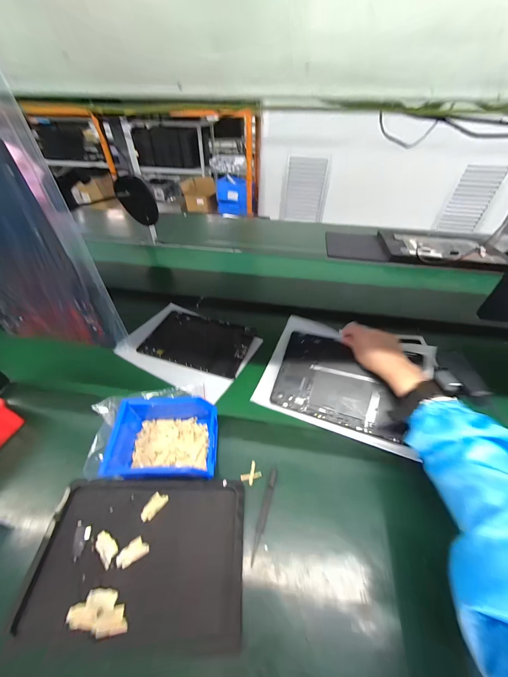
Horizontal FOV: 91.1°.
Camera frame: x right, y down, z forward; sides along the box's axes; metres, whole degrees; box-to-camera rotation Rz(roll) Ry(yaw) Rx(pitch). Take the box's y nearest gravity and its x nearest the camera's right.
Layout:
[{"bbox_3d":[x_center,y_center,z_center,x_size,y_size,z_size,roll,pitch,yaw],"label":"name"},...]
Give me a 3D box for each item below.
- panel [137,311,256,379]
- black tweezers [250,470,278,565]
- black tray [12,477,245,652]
[{"bbox_3d":[-0.132,0.004,0.592,0.245,0.012,0.158,14,47,13],"label":"panel"},{"bbox_3d":[0.014,0.240,0.346,0.012,0.013,0.112,14,47,13],"label":"black tweezers"},{"bbox_3d":[-0.137,0.262,0.310,0.246,0.027,0.155,0,45,-1],"label":"black tray"}]

